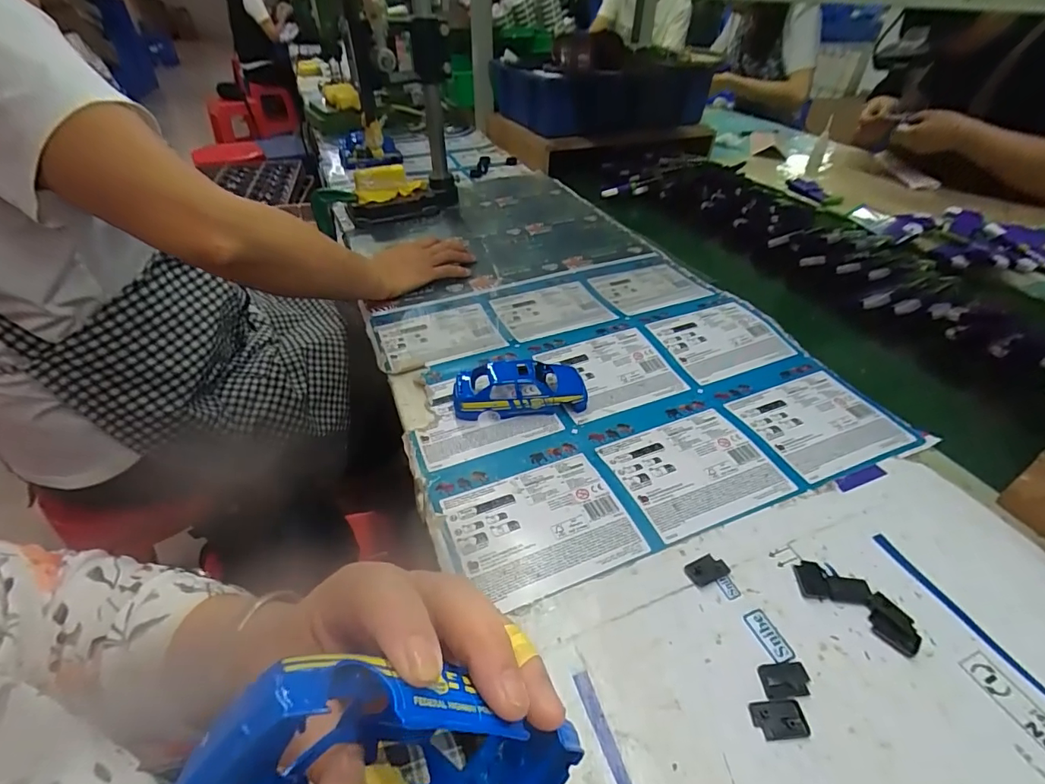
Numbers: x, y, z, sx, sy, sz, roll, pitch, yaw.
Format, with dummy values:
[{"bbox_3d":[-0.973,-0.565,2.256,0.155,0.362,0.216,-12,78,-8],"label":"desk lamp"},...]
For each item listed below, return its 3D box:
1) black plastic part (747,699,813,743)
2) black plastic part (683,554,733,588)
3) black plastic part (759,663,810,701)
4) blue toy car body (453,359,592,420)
[{"bbox_3d":[0.147,0.188,0.276,0.029,0.004,0.018,-3,41,-2],"label":"black plastic part"},{"bbox_3d":[0.132,0.127,0.345,0.029,0.004,0.019,-16,43,-16],"label":"black plastic part"},{"bbox_3d":[0.159,0.174,0.290,0.029,0.004,0.019,-3,41,-2],"label":"black plastic part"},{"bbox_3d":[-0.002,-0.004,0.478,0.129,0.035,0.057,-1,41,0],"label":"blue toy car body"}]

